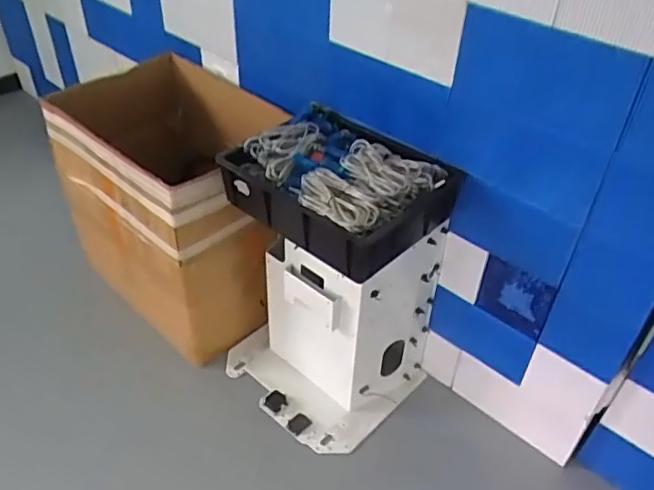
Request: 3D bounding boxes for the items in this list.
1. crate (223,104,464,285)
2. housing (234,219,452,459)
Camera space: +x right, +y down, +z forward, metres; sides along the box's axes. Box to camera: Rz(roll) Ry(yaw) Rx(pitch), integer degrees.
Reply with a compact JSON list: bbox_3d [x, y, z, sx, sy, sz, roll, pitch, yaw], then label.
[{"bbox_3d":[0.011,-0.117,1.138,0.384,0.129,0.271,31,48,30],"label":"crate"},{"bbox_3d":[-0.010,0.155,1.329,0.398,0.464,0.326,30,48,29],"label":"housing"}]

